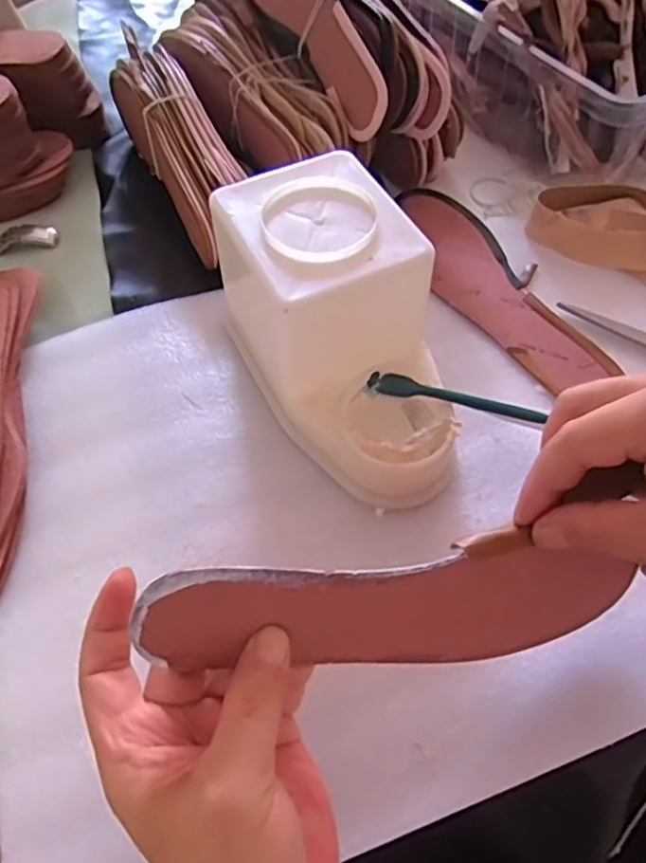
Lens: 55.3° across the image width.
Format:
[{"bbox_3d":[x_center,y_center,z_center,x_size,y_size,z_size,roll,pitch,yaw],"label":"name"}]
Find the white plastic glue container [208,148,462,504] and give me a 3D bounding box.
[{"bbox_3d":[0.011,-0.059,0.378,0.102,0.112,0.191,-23,60,-12],"label":"white plastic glue container"}]

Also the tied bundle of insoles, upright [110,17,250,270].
[{"bbox_3d":[-0.120,-0.242,0.518,0.057,0.085,0.202,-23,61,-13],"label":"tied bundle of insoles, upright"}]

